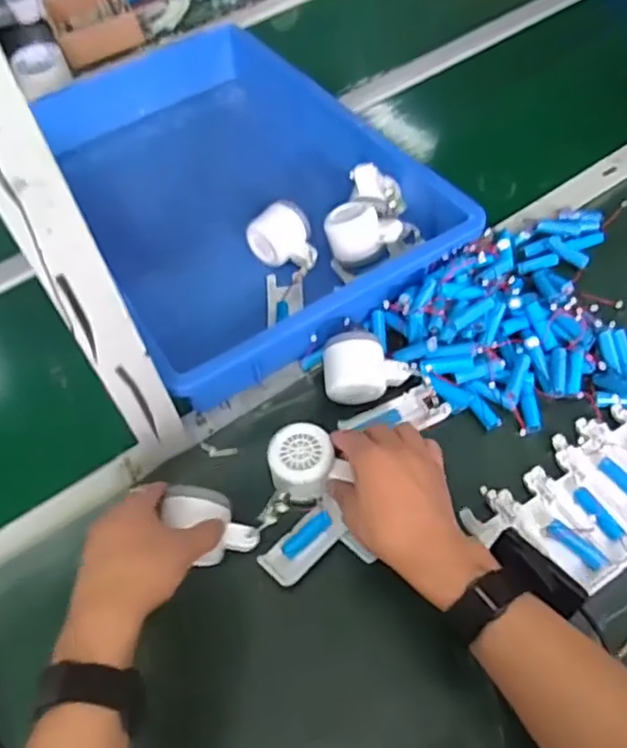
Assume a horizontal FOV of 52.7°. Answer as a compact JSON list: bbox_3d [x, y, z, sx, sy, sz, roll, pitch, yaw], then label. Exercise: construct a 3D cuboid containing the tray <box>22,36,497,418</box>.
[{"bbox_3d":[-0.109,-0.248,0.798,0.363,0.073,0.578,-28,57,-13],"label":"tray"}]

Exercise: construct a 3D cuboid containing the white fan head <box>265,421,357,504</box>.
[{"bbox_3d":[-0.008,0.079,0.565,0.060,0.047,0.055,-22,56,-10],"label":"white fan head"}]

